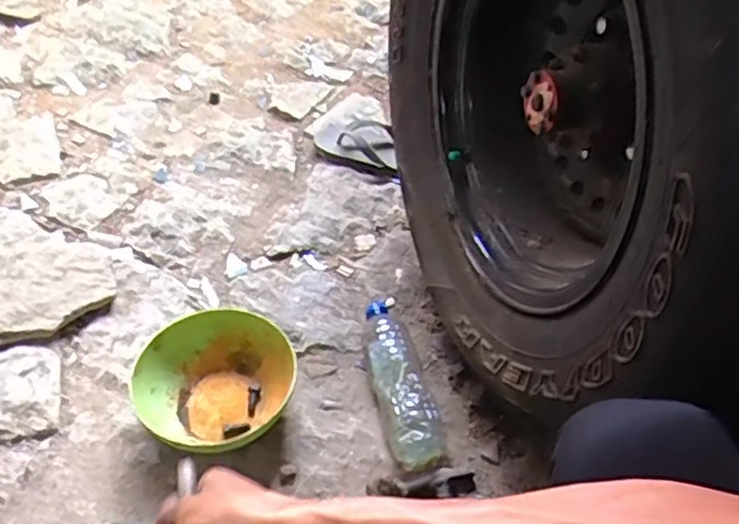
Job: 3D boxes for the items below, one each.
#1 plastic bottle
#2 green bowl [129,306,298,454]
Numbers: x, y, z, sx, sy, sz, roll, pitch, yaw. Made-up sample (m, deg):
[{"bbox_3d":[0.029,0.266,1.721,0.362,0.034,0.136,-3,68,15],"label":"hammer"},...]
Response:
[{"bbox_3d":[0.034,0.135,0.896,0.065,0.060,0.262,-6,49,-11],"label":"plastic bottle"},{"bbox_3d":[-0.193,0.151,0.860,0.191,0.069,0.188,21,49,13],"label":"green bowl"}]

